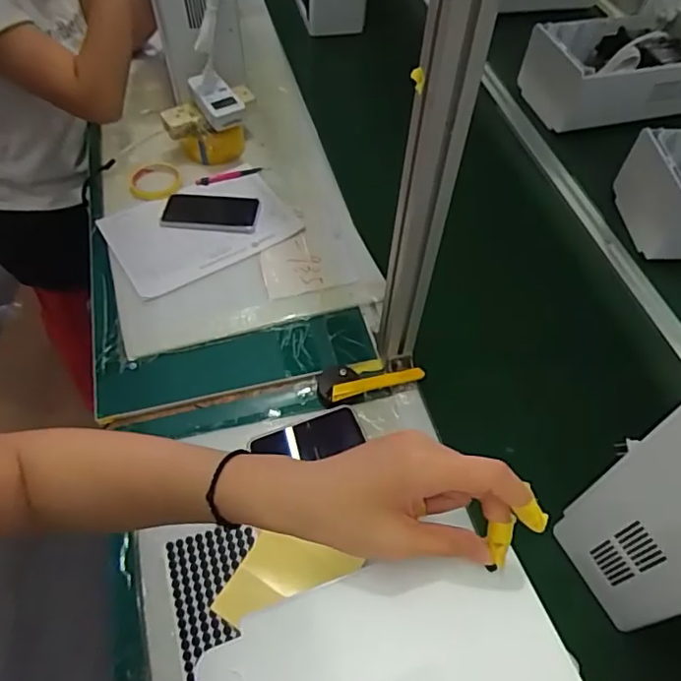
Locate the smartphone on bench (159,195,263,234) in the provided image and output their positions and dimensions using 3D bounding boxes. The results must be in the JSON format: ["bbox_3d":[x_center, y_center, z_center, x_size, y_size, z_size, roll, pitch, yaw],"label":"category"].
[{"bbox_3d":[-0.225,-0.221,1.001,0.168,0.016,0.081,7,58,-1],"label":"smartphone on bench"}]

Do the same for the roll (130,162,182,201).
[{"bbox_3d":[-0.336,-0.286,1.040,0.086,0.013,0.087,1,58,-5],"label":"roll"}]

